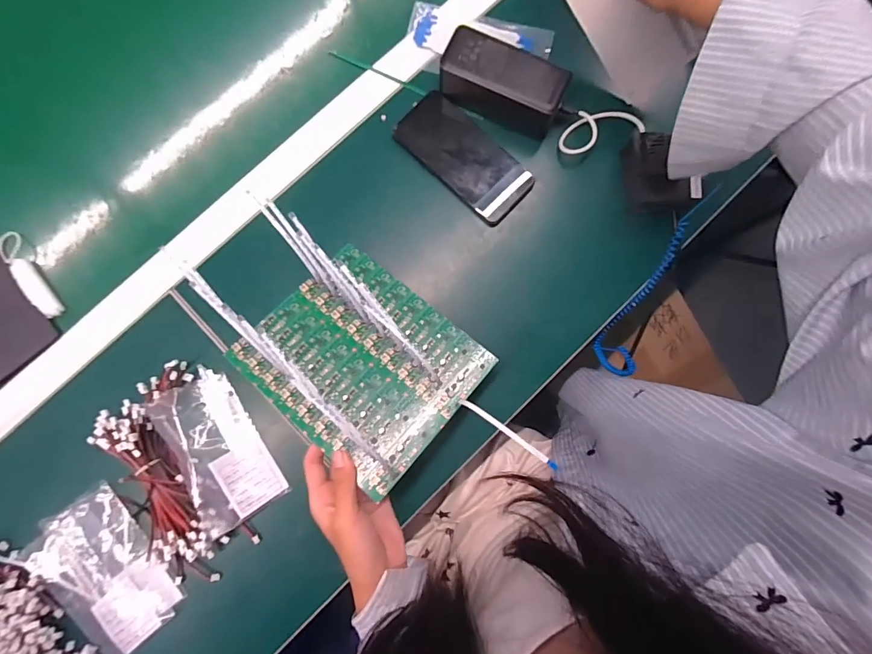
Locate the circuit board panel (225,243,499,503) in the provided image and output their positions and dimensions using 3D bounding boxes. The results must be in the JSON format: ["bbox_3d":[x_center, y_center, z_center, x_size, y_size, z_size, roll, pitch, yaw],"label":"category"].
[{"bbox_3d":[-0.068,0.030,0.393,0.193,0.006,0.161,39,71,11],"label":"circuit board panel"}]

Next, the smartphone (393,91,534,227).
[{"bbox_3d":[0.031,-0.187,0.456,0.154,0.016,0.069,43,85,3],"label":"smartphone"}]

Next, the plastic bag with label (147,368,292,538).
[{"bbox_3d":[-0.221,0.121,0.421,0.079,0.019,0.151,-30,84,-22],"label":"plastic bag with label"}]

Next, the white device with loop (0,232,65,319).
[{"bbox_3d":[-0.438,-0.054,0.448,0.024,0.013,0.106,-34,86,-4],"label":"white device with loop"}]

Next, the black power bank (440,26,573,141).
[{"bbox_3d":[0.070,-0.257,0.439,0.132,0.043,0.058,23,84,2],"label":"black power bank"}]

